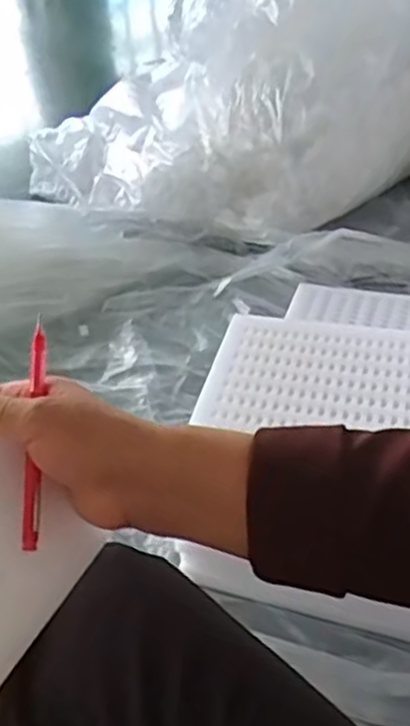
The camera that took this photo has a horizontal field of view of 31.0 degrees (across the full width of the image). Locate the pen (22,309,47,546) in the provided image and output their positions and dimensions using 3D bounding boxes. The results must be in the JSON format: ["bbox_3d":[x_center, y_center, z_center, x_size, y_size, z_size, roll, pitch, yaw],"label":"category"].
[{"bbox_3d":[-0.096,0.035,0.417,0.009,0.017,0.135,-3,68,1],"label":"pen"}]

